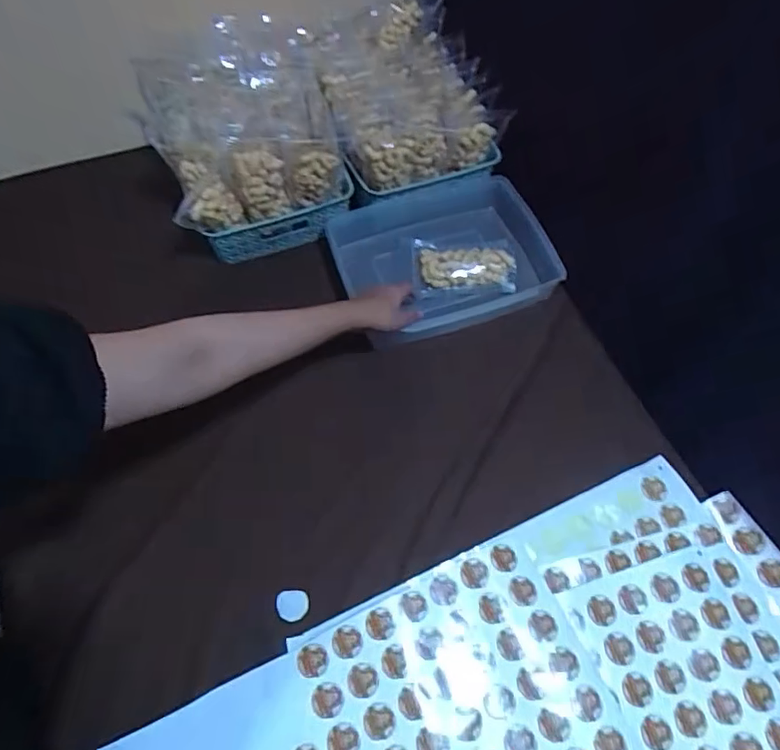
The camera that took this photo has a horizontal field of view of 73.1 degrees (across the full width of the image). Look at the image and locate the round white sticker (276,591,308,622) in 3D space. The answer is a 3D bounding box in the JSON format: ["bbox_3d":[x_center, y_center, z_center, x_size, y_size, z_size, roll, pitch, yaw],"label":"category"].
[{"bbox_3d":[-0.106,0.252,0.574,0.034,0.005,0.030,1,62,-1],"label":"round white sticker"}]

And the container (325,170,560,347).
[{"bbox_3d":[0.081,-0.168,0.779,0.301,0.075,0.219,-18,64,-11],"label":"container"}]

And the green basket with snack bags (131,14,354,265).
[{"bbox_3d":[-0.218,-0.353,0.785,0.254,0.158,0.305,-17,65,-10],"label":"green basket with snack bags"}]

